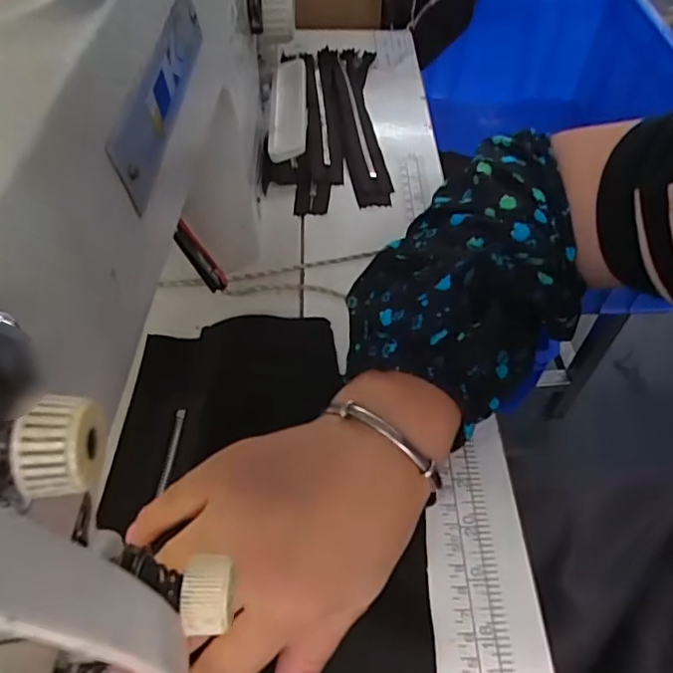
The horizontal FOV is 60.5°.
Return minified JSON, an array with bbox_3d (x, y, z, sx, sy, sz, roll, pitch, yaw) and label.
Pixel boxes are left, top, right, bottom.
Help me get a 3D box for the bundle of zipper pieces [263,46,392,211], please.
[{"bbox_3d":[-0.012,-0.188,0.497,0.099,0.024,0.219,-2,53,-4],"label":"bundle of zipper pieces"}]

